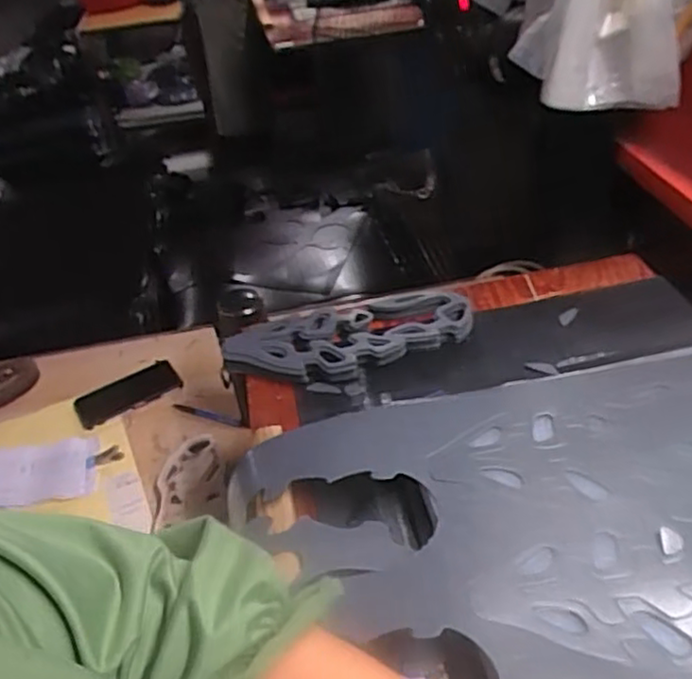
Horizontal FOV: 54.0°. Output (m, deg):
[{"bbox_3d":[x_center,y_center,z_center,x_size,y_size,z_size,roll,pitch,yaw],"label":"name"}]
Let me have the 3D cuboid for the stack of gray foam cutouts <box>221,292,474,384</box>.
[{"bbox_3d":[0.000,-0.004,0.765,0.271,0.031,0.118,-9,39,-5],"label":"stack of gray foam cutouts"}]

